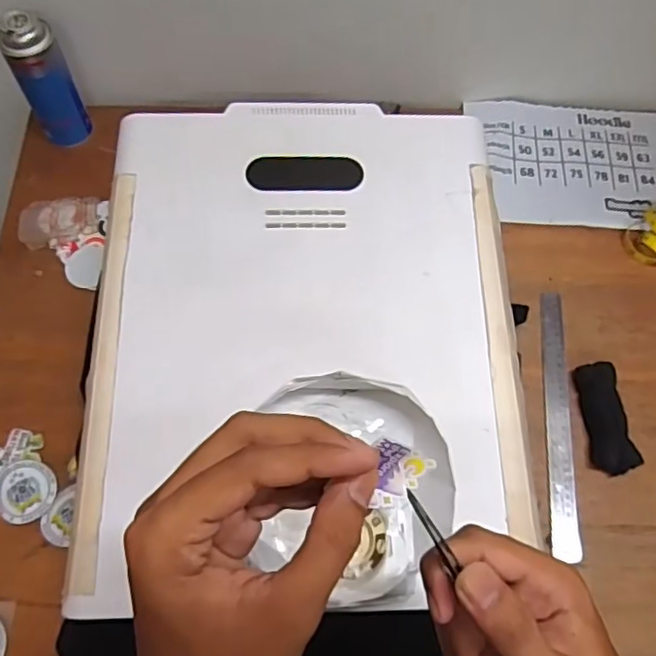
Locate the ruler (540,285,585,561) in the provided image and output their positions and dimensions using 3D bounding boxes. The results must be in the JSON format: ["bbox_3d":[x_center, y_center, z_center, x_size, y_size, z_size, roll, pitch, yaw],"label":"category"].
[{"bbox_3d":[0.276,0.106,0.736,0.032,0.007,0.319,3,68,6],"label":"ruler"}]

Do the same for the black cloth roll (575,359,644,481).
[{"bbox_3d":[0.326,0.106,0.721,0.043,0.029,0.126,-5,69,-4],"label":"black cloth roll"}]

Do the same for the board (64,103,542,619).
[{"bbox_3d":[-0.022,-0.015,0.600,0.399,0.012,0.492,0,69,-2],"label":"board"}]

